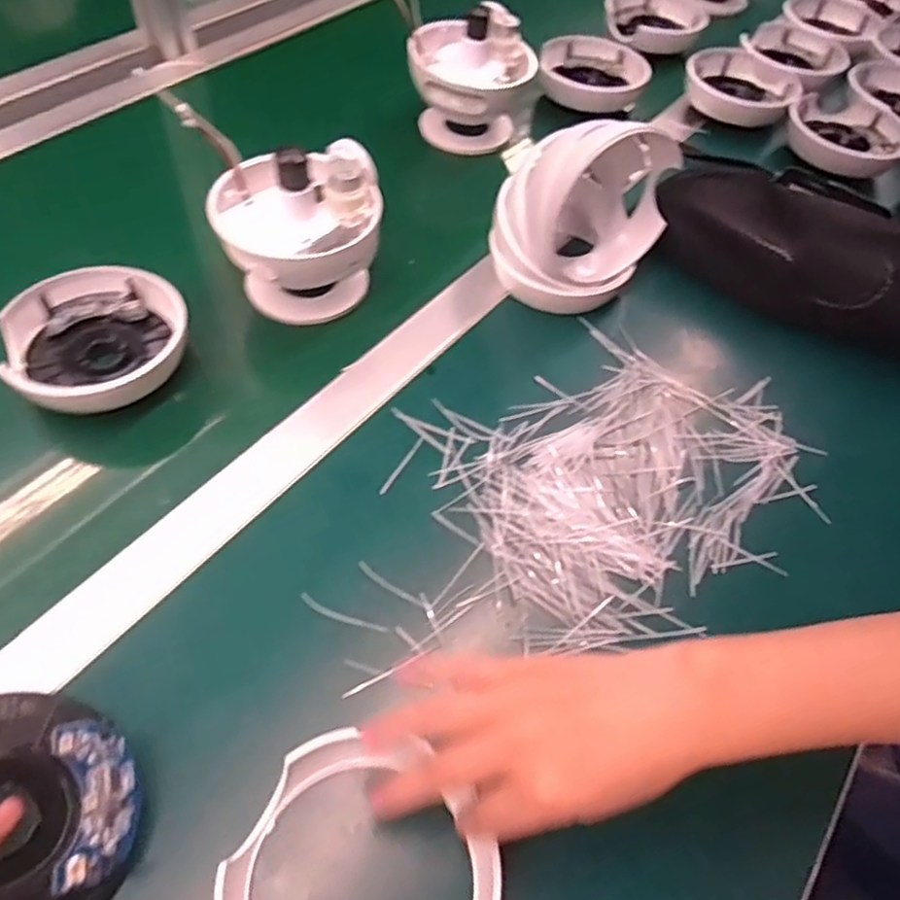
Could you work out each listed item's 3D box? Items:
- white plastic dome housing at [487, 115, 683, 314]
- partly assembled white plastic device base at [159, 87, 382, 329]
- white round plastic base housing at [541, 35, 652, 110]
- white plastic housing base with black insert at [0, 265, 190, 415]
[{"bbox_3d":[0.100,-0.184,0.515,0.116,0.115,0.091,-34,63,-26],"label":"white plastic dome housing"},{"bbox_3d":[-0.119,-0.173,0.510,0.116,0.126,0.116,-31,64,-27],"label":"partly assembled white plastic device base"},{"bbox_3d":[0.154,-0.404,0.733,0.113,0.029,0.115,4,54,-6],"label":"white round plastic base housing"},{"bbox_3d":[-0.239,-0.077,0.467,0.112,0.037,0.098,-19,59,-21],"label":"white plastic housing base with black insert"}]

